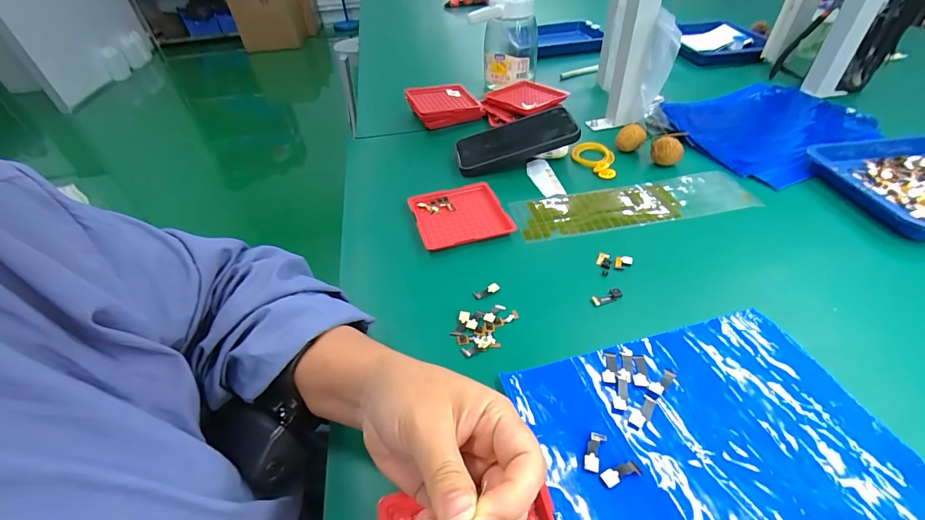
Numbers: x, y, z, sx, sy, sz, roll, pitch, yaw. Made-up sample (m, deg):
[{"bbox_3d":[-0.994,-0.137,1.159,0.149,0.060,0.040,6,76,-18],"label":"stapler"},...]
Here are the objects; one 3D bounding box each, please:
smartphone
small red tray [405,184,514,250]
[{"bbox_3d":[0.068,-0.158,0.518,0.155,0.020,0.081,-16,46,8],"label":"smartphone"},{"bbox_3d":[-0.004,-0.051,0.440,0.098,0.010,0.097,-16,45,-11],"label":"small red tray"}]

